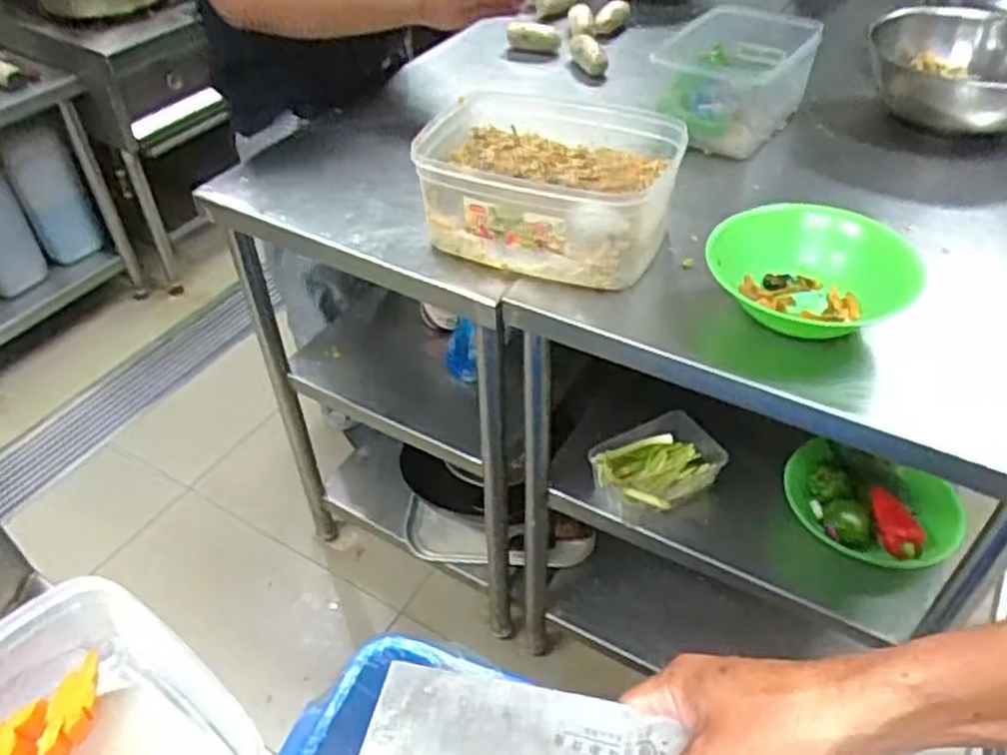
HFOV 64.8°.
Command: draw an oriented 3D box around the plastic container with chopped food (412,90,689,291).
[{"bbox_3d":[0.055,-0.228,0.970,0.303,0.130,0.214,17,46,18],"label":"plastic container with chopped food"}]

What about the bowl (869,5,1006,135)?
[{"bbox_3d":[0.672,-0.449,1.157,0.269,0.103,0.212,14,45,16],"label":"bowl"}]

